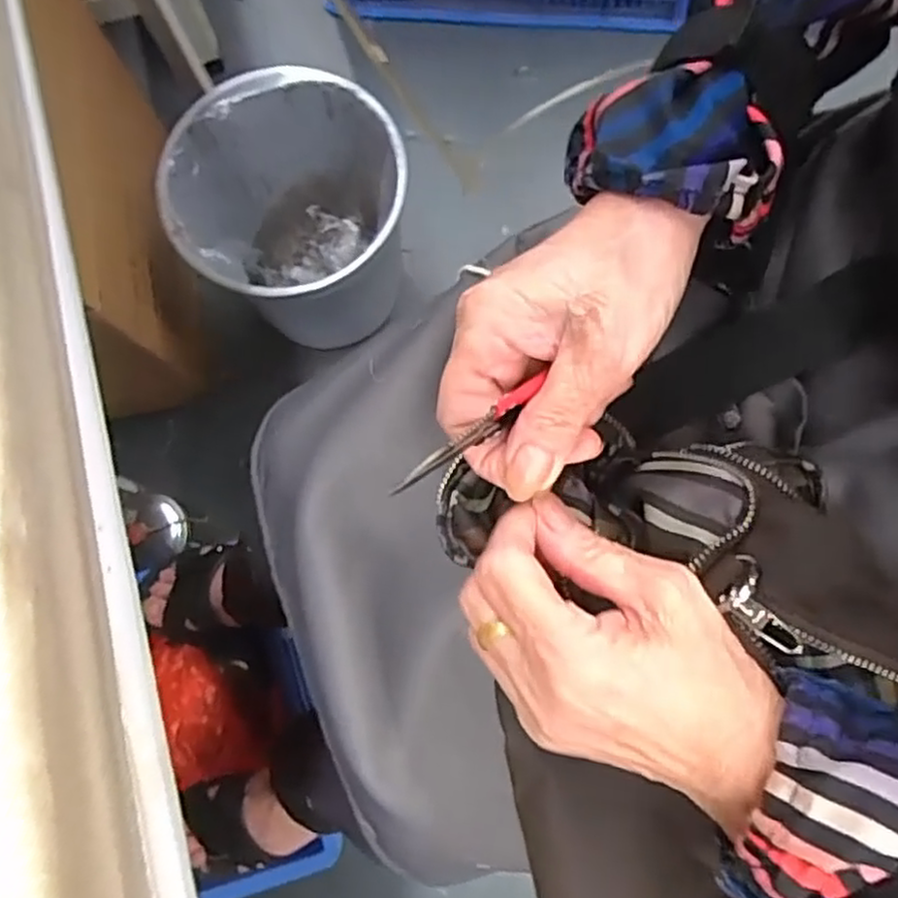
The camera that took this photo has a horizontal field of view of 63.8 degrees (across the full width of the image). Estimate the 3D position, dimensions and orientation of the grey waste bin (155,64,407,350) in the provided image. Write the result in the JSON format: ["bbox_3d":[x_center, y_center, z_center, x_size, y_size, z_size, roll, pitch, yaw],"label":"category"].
[{"bbox_3d":[-0.165,-0.248,0.824,0.221,0.243,0.228,0,79,1],"label":"grey waste bin"}]

